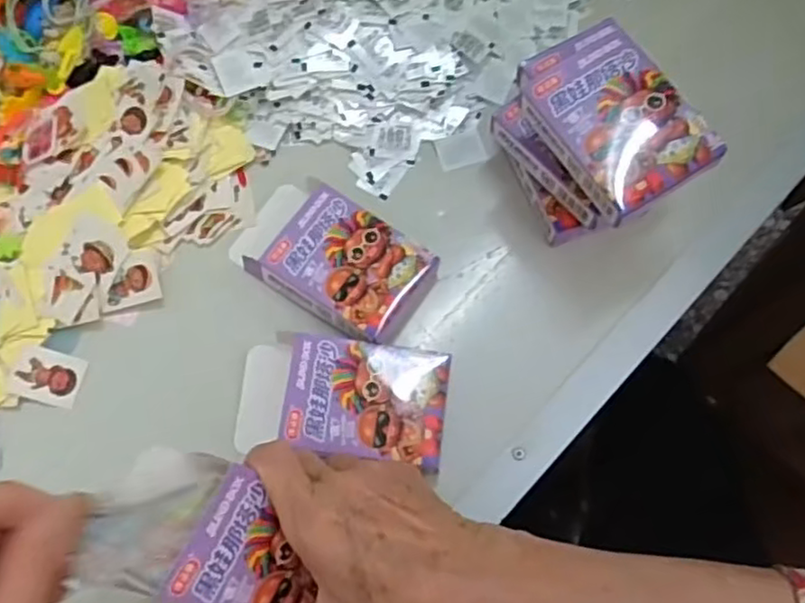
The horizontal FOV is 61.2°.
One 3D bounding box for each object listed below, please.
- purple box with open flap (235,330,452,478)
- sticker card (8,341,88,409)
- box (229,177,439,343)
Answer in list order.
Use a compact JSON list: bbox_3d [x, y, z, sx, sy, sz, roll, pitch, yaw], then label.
[{"bbox_3d":[-0.036,0.056,0.394,0.118,0.032,0.067,9,72,4],"label":"purple box with open flap"},{"bbox_3d":[-0.212,0.044,0.407,0.036,0.005,0.032,15,72,2],"label":"sticker card"},{"bbox_3d":[-0.045,-0.028,0.420,0.122,0.027,0.069,34,75,11],"label":"box"}]

